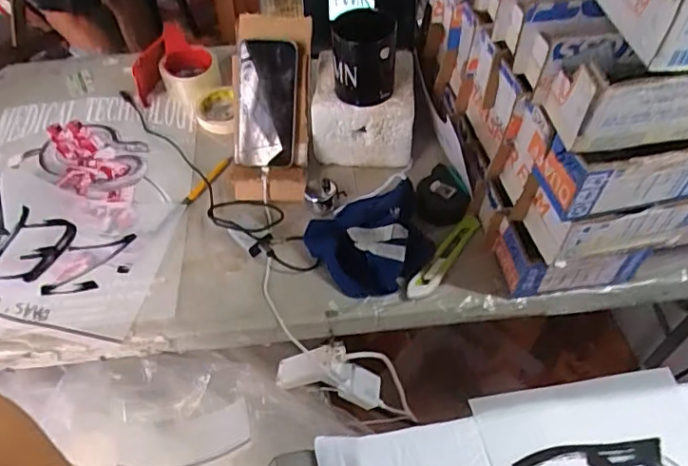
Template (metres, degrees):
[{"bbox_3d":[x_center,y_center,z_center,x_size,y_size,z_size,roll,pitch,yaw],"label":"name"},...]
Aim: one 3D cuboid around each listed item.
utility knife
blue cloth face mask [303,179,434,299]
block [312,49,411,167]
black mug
[{"bbox_3d":[0.128,0.031,0.691,0.026,0.016,0.149,32,59,23],"label":"utility knife"},{"bbox_3d":[0.043,0.000,0.693,0.152,0.061,0.139,-34,59,-23],"label":"blue cloth face mask"},{"bbox_3d":[0.029,-0.184,0.804,0.147,0.117,0.130,0,52,1],"label":"block"},{"bbox_3d":[0.025,-0.233,0.712,0.082,0.092,0.086,1,52,1],"label":"black mug"}]

